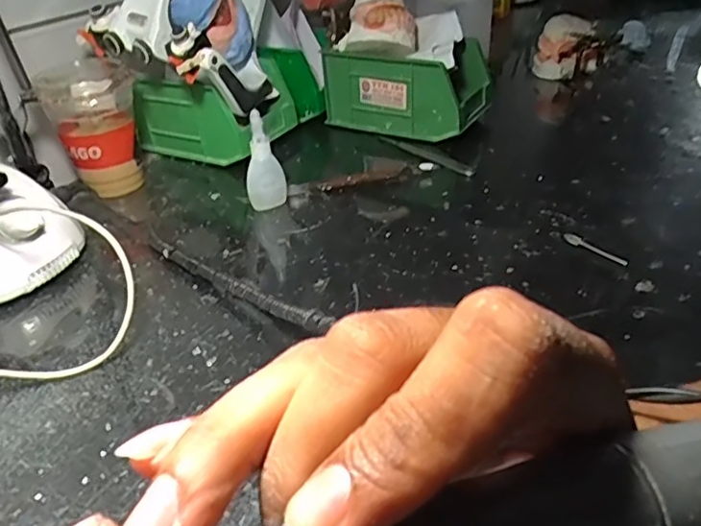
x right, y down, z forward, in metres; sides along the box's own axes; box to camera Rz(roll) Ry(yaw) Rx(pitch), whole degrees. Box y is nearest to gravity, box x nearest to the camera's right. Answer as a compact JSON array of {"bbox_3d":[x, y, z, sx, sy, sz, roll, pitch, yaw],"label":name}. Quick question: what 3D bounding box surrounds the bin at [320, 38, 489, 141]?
[{"bbox_3d":[0.064,-0.203,0.666,0.170,0.086,0.098,13,38,24],"label":"bin"}]

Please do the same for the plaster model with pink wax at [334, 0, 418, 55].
[{"bbox_3d":[0.031,-0.264,0.632,0.082,0.060,0.071,5,35,14],"label":"plaster model with pink wax"}]

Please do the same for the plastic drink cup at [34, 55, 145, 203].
[{"bbox_3d":[-0.244,-0.131,0.567,0.077,0.121,0.076,-3,34,2],"label":"plastic drink cup"}]

